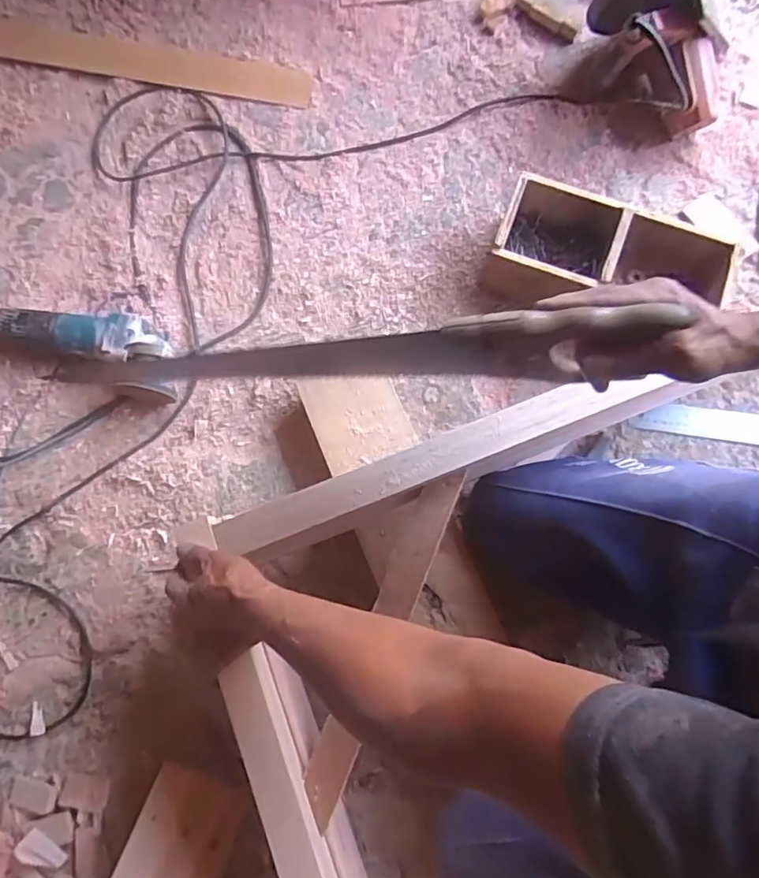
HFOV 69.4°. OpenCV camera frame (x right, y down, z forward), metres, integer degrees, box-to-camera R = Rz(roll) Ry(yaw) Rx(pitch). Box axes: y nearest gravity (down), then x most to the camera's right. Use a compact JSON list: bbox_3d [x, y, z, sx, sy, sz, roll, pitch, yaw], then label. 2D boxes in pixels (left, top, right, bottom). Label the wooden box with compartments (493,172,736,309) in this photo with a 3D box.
[{"bbox_3d":[0.301,-0.240,0.748,0.281,0.115,0.120,21,80,5],"label":"wooden box with compartments"}]

